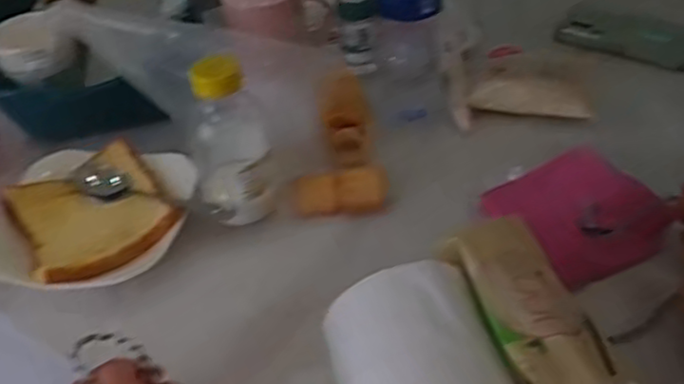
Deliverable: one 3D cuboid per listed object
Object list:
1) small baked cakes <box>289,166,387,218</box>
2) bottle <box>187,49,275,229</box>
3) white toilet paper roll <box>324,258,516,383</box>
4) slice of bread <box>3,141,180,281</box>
[{"bbox_3d":[-0.001,0.002,0.633,0.085,0.024,0.042,-6,42,-2],"label":"small baked cakes"},{"bbox_3d":[-0.091,-0.049,0.573,0.063,0.149,0.066,-13,42,-10],"label":"bottle"},{"bbox_3d":[0.044,0.116,0.427,0.087,0.091,0.113,-13,42,-10],"label":"white toilet paper roll"},{"bbox_3d":[-0.212,0.016,0.600,0.118,0.016,0.135,-28,47,-25],"label":"slice of bread"}]

